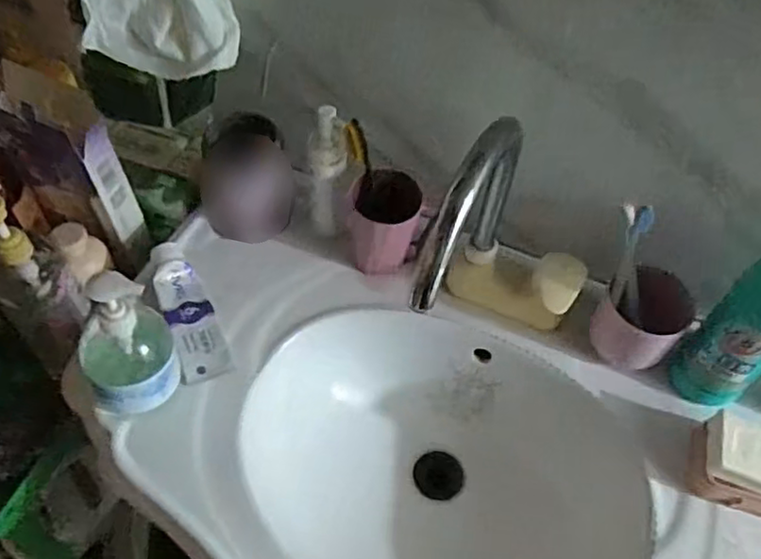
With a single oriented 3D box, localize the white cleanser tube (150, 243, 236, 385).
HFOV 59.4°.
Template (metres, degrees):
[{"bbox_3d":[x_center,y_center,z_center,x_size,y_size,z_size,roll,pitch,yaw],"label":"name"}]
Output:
[{"bbox_3d":[-0.210,0.031,0.725,0.052,0.028,0.166,-19,58,-17],"label":"white cleanser tube"}]

